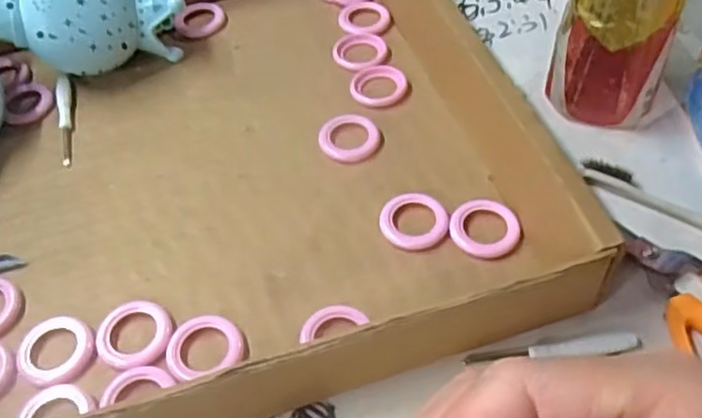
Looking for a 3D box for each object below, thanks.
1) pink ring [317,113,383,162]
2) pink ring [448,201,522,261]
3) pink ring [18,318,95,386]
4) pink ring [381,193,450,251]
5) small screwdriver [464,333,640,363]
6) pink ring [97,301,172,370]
[{"bbox_3d":[-0.001,-0.044,0.420,0.037,0.009,0.033,3,52,6],"label":"pink ring"},{"bbox_3d":[0.073,0.010,0.373,0.037,0.007,0.035,-2,52,2],"label":"pink ring"},{"bbox_3d":[-0.149,0.070,0.342,0.038,0.004,0.036,-2,52,2],"label":"pink ring"},{"bbox_3d":[0.035,0.007,0.380,0.036,0.006,0.035,-2,52,2],"label":"pink ring"},{"bbox_3d":[0.098,0.069,0.337,0.083,0.010,0.007,-4,52,0],"label":"small screwdriver"},{"bbox_3d":[-0.110,0.063,0.345,0.039,0.005,0.036,-2,52,2],"label":"pink ring"}]

